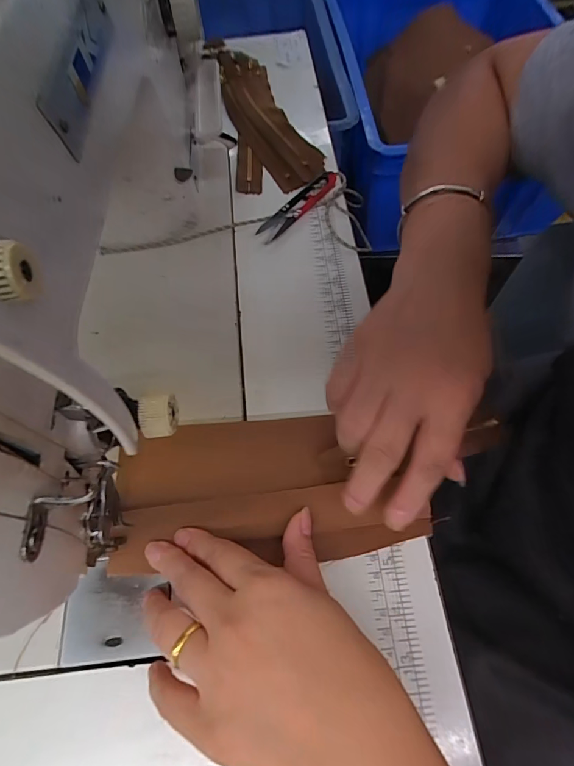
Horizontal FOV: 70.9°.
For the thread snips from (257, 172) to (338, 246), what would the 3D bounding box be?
[{"bbox_3d":[0.011,-0.173,0.395,0.023,0.012,0.103,39,71,19],"label":"thread snips"}]

